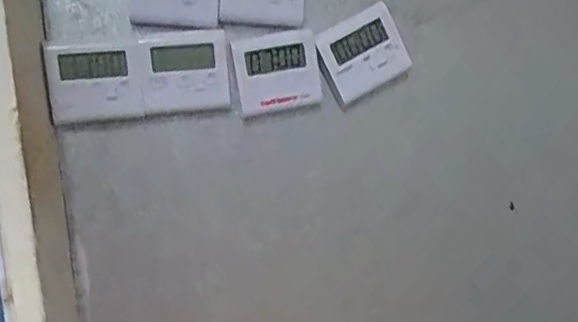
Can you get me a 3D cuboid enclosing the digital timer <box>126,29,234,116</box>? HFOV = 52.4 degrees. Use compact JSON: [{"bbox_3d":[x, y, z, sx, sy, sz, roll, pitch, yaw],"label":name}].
[{"bbox_3d":[-0.070,-0.059,0.385,0.059,0.050,0.014,-5,8,-11],"label":"digital timer"}]

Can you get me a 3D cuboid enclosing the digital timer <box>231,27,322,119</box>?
[{"bbox_3d":[-0.007,-0.060,0.397,0.059,0.051,0.008,-6,8,-12],"label":"digital timer"}]

